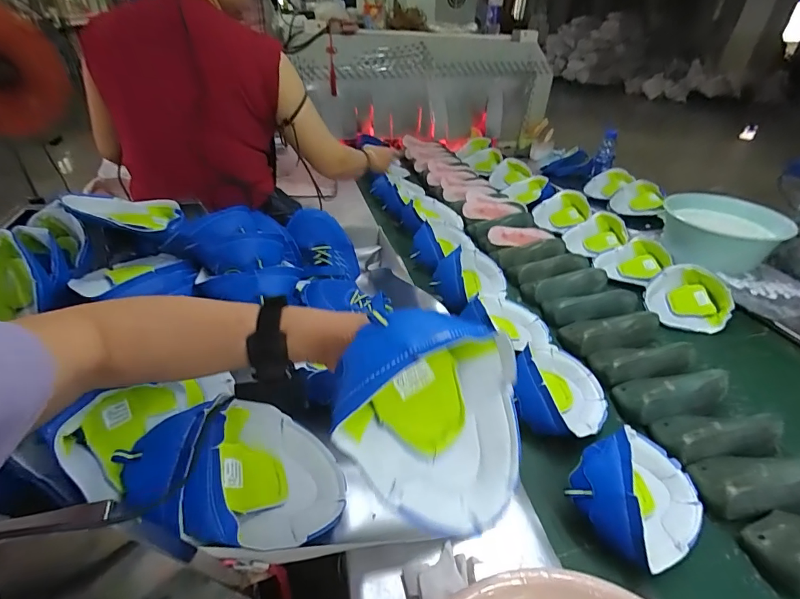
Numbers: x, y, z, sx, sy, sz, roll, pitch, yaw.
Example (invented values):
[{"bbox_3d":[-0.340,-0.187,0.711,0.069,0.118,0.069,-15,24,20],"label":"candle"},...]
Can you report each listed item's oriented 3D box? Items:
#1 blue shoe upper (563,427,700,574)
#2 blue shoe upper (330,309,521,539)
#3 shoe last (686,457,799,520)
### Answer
[{"bbox_3d":[0.333,0.254,0.568,0.208,0.094,0.144,-22,42,-30],"label":"blue shoe upper"},{"bbox_3d":[0.029,0.101,0.386,0.164,0.189,0.100,-50,20,-18],"label":"blue shoe upper"},{"bbox_3d":[0.545,0.266,0.622,0.209,0.064,0.093,-2,35,-5],"label":"shoe last"}]

